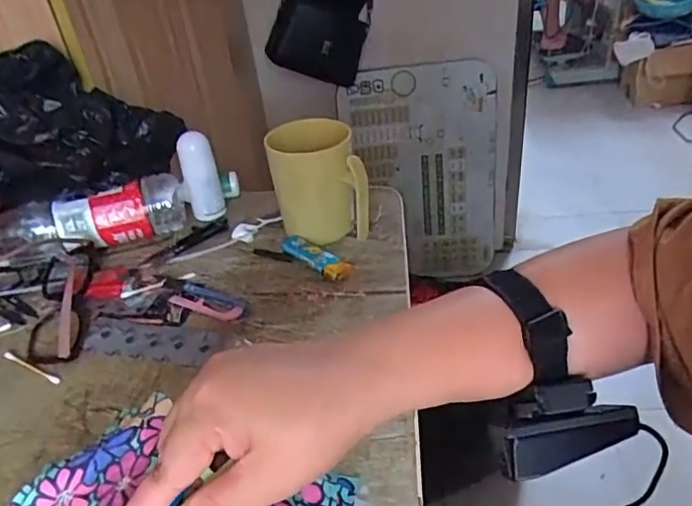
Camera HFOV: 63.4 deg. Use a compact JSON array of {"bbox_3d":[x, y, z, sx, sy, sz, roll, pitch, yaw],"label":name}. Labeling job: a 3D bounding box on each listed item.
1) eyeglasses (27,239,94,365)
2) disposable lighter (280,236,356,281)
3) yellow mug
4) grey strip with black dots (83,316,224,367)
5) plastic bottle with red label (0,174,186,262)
[{"bbox_3d":[-0.261,0.041,0.509,0.051,0.032,0.149,-12,36,-7],"label":"eyeglasses"},{"bbox_3d":[-0.034,0.002,0.548,0.093,0.014,0.027,25,45,35],"label":"disposable lighter"},{"bbox_3d":[-0.027,-0.070,0.569,0.092,0.104,0.090,-7,36,-1],"label":"yellow mug"},{"bbox_3d":[-0.166,0.075,0.475,0.122,0.004,0.038,6,44,13],"label":"grey strip with black dots"},{"bbox_3d":[-0.286,-0.032,0.582,0.222,0.063,0.059,-14,37,-12],"label":"plastic bottle with red label"}]

